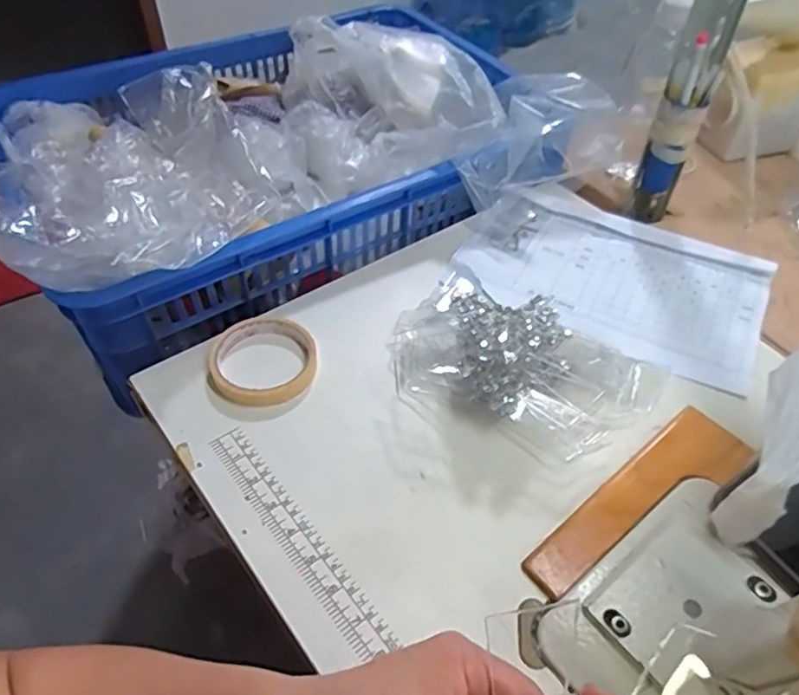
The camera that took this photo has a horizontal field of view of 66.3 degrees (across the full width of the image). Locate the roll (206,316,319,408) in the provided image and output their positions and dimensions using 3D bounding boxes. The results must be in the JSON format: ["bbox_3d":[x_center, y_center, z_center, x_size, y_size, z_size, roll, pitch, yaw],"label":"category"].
[{"bbox_3d":[-0.117,0.011,0.524,0.092,0.020,0.092,1,49,-1],"label":"roll"}]

